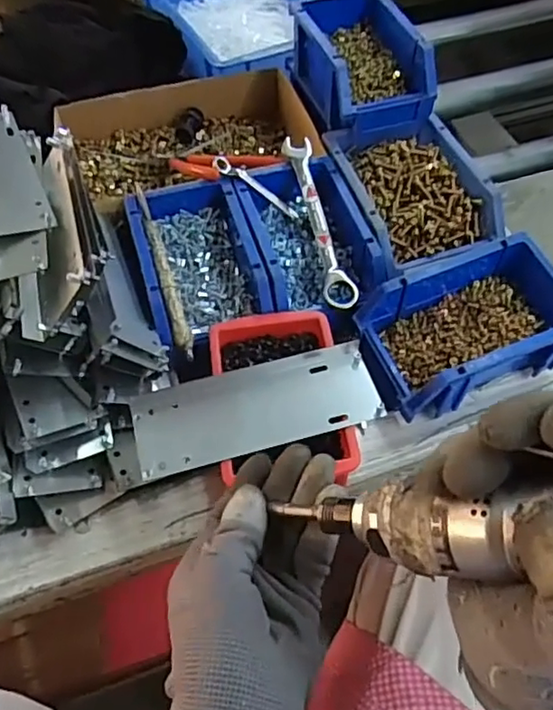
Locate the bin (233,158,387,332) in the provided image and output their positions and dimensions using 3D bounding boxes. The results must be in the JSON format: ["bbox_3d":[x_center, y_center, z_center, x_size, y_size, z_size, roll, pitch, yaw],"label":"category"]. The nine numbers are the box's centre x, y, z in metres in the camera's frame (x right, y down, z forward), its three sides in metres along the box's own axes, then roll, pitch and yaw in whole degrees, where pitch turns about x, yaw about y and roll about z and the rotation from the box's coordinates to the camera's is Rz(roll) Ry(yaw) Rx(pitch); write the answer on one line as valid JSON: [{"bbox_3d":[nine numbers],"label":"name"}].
[{"bbox_3d":[0.029,-0.100,0.555,0.098,0.053,0.172,-14,58,-8],"label":"bin"}]

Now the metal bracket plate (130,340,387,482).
[{"bbox_3d":[-0.015,0.039,0.450,0.178,0.007,0.068,-14,58,-7],"label":"metal bracket plate"}]

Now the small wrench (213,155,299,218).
[{"bbox_3d":[-0.019,-0.161,0.578,0.094,0.008,0.016,33,60,-10],"label":"small wrench"}]

